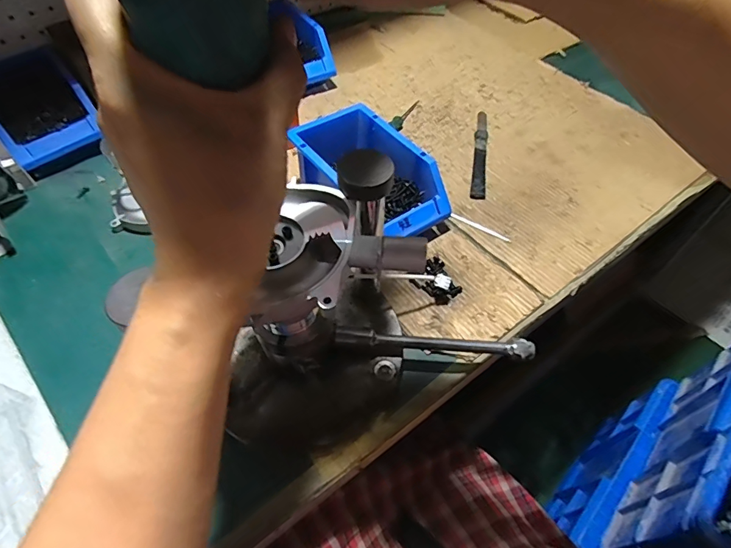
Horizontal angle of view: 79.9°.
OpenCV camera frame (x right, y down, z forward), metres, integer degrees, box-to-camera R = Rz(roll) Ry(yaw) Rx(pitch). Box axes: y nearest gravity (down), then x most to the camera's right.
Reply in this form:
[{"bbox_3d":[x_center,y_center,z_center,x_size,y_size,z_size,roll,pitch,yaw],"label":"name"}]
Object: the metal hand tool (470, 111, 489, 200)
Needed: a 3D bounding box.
[{"bbox_3d":[0.159,-0.170,0.606,0.019,0.008,0.177,9,55,5],"label":"metal hand tool"}]

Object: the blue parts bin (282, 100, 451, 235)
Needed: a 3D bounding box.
[{"bbox_3d":[-0.002,-0.115,0.526,0.118,0.078,0.199,-31,61,-21],"label":"blue parts bin"}]

